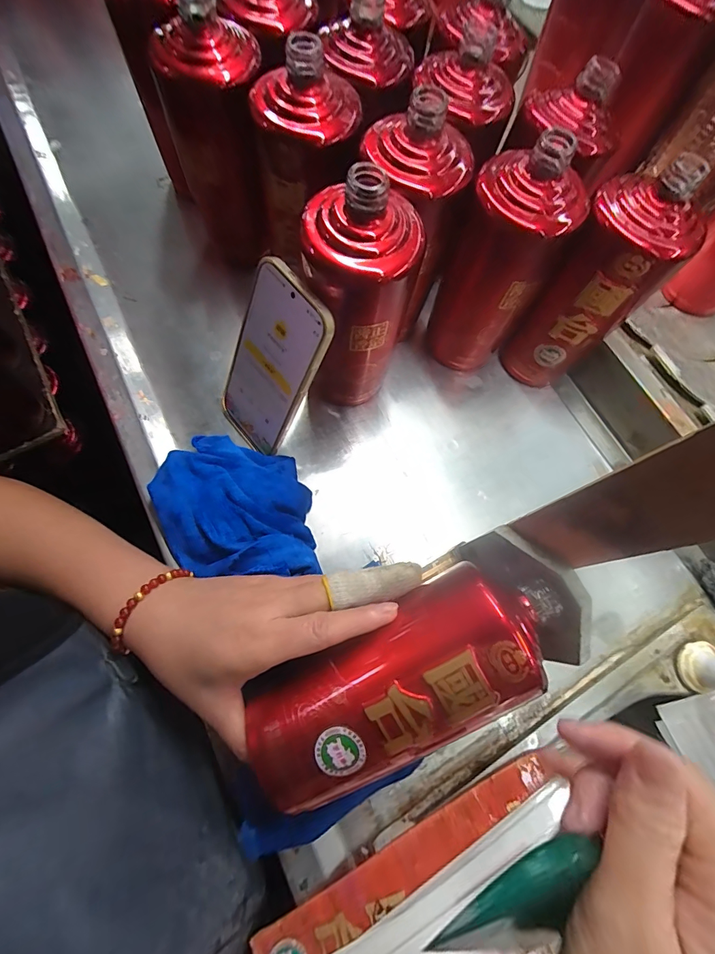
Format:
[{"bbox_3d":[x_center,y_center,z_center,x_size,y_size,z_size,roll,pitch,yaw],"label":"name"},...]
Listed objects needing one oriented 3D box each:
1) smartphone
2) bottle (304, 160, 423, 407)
[{"bbox_3d":[-0.073,-0.085,0.324,0.077,0.161,0.009,49,48,9],"label":"smartphone"},{"bbox_3d":[0.000,-0.127,0.316,0.076,0.187,0.068,10,73,2],"label":"bottle"}]

